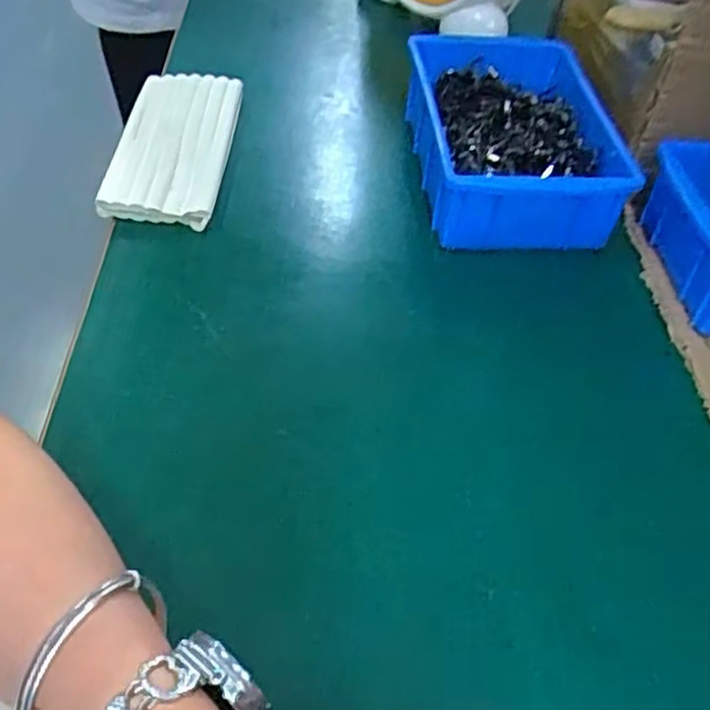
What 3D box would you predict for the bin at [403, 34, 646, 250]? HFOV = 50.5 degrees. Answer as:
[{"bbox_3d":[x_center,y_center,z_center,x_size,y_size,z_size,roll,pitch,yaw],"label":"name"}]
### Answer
[{"bbox_3d":[0.116,-0.162,0.564,0.140,0.062,0.204,1,48,-4],"label":"bin"}]

